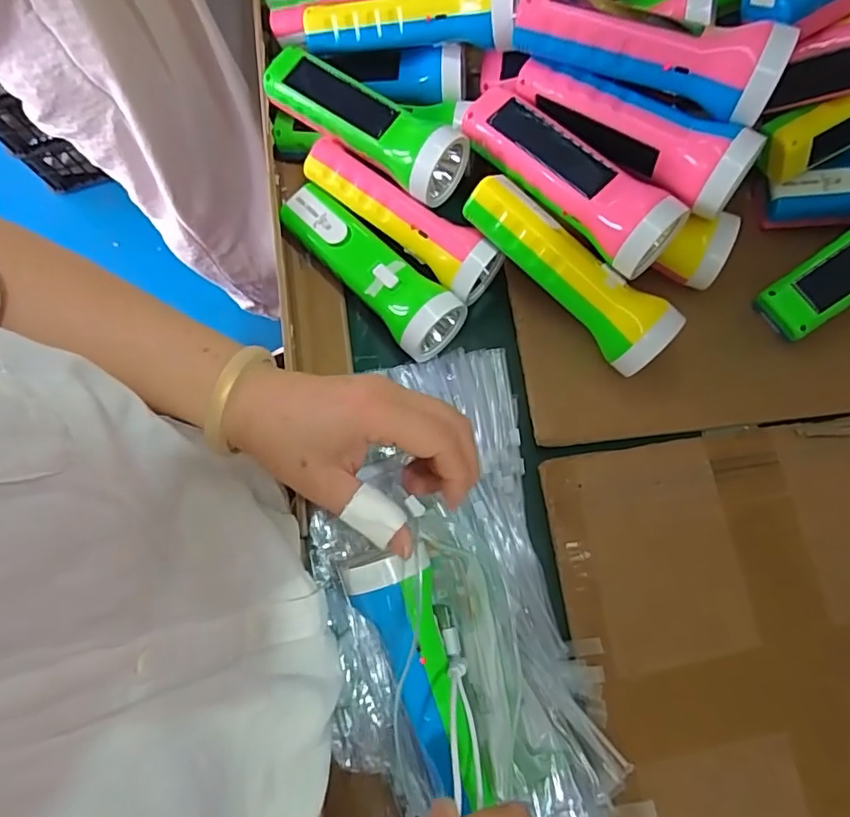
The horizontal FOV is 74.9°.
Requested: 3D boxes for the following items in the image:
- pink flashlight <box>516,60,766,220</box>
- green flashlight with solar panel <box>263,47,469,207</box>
[{"bbox_3d":[0.129,-0.180,0.359,0.157,0.041,0.047,33,80,9],"label":"pink flashlight"},{"bbox_3d":[-0.047,-0.210,0.402,0.160,0.043,0.042,36,80,10],"label":"green flashlight with solar panel"}]

